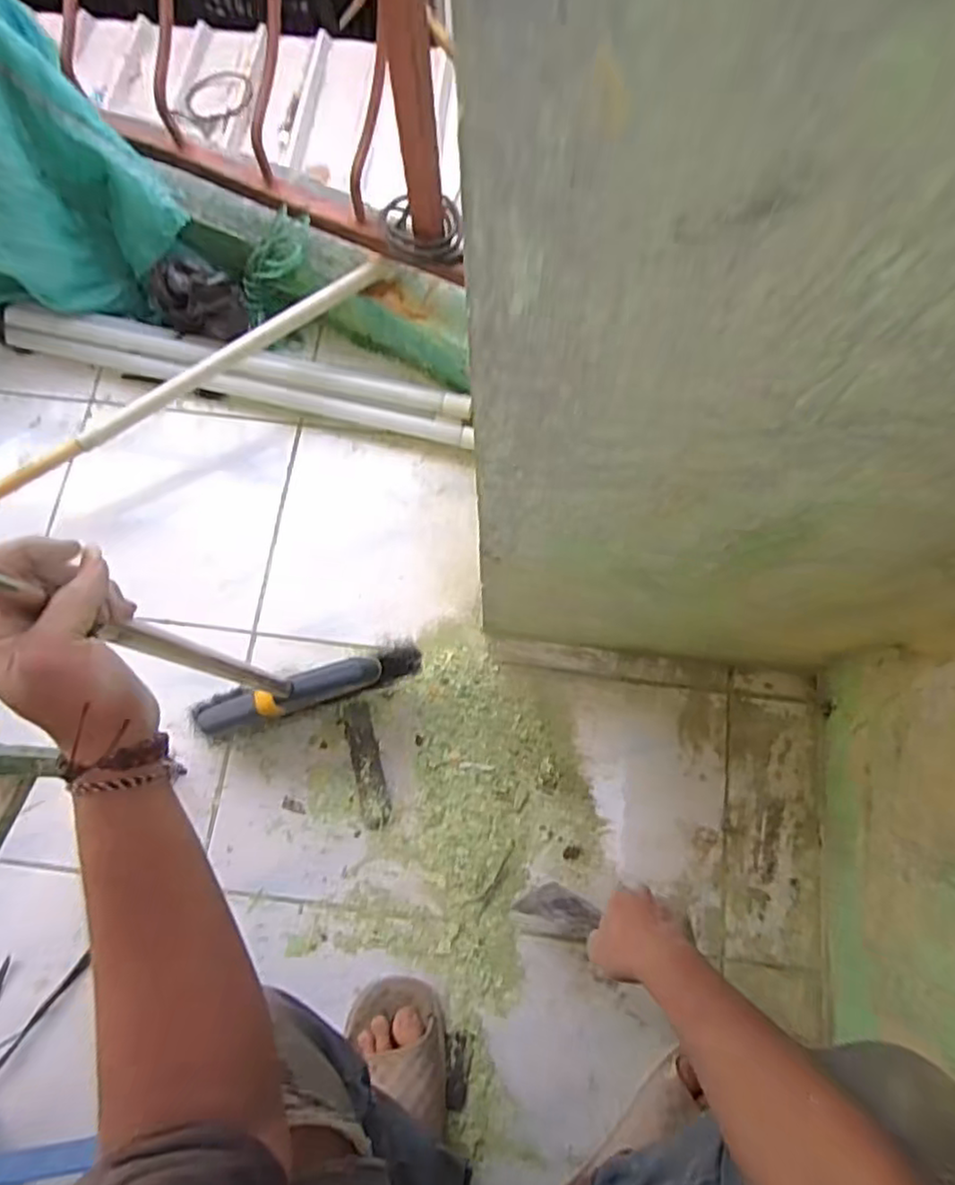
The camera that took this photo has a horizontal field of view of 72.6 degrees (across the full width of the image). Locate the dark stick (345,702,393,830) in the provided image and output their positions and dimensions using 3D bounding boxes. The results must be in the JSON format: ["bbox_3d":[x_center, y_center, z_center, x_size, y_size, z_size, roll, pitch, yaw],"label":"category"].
[{"bbox_3d":[-0.133,0.207,0.786,0.034,0.011,0.146,-14,77,-4],"label":"dark stick"}]

